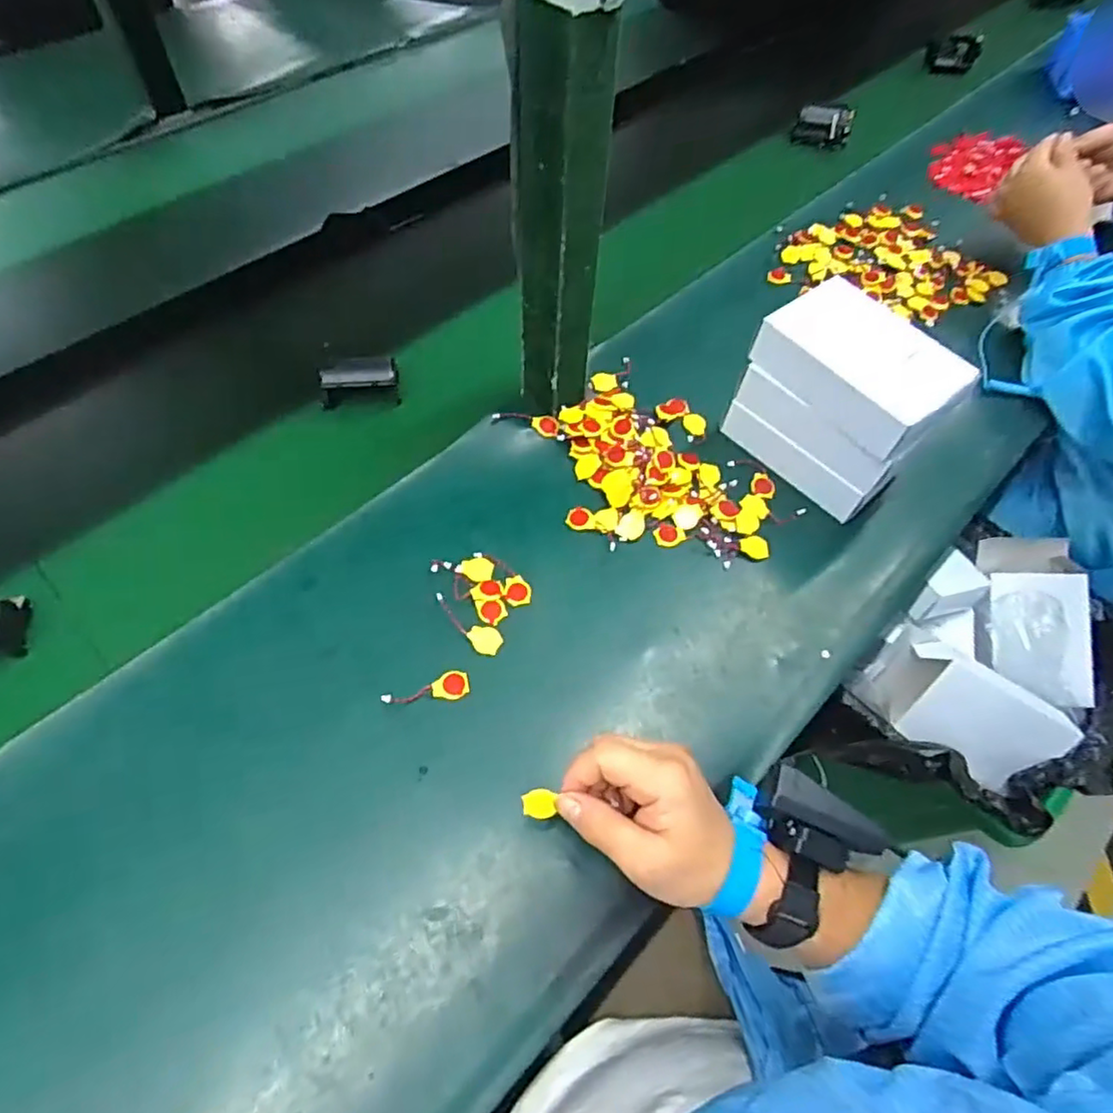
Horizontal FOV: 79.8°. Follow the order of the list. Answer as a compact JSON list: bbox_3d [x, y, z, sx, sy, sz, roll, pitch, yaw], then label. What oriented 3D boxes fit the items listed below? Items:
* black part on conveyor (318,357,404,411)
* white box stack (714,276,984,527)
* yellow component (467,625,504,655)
[{"bbox_3d":[-0.176,-0.154,0.598,0.066,0.044,0.030,-7,60,-8],"label":"black part on conveyor"},{"bbox_3d":[0.231,-0.125,0.545,0.096,0.126,0.143,-37,68,-22],"label":"white box stack"},{"bbox_3d":[-0.052,0.060,0.482,0.025,0.004,0.021,23,60,10],"label":"yellow component"}]

